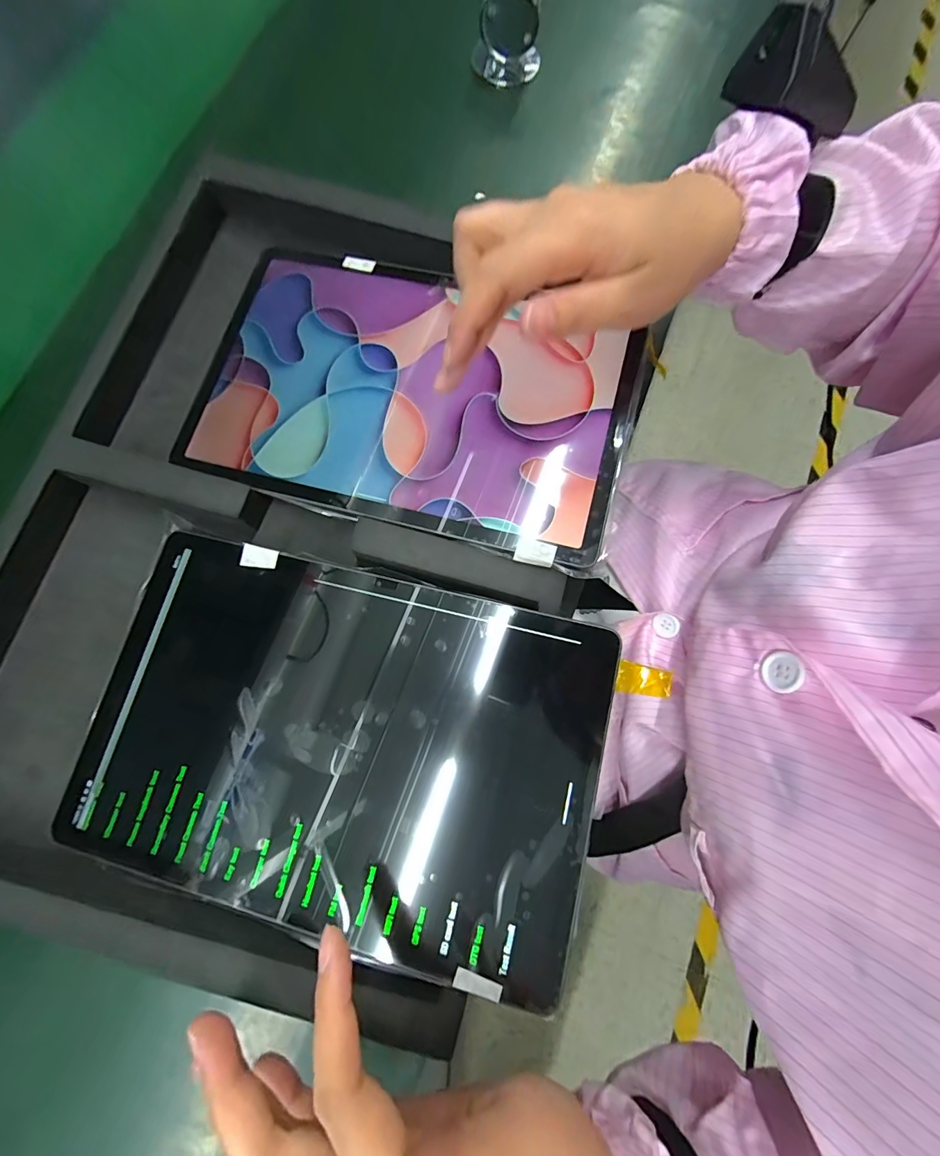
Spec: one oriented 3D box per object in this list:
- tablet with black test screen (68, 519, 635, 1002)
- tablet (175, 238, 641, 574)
[{"bbox_3d":[-0.067,0.078,0.217,0.252,0.006,0.164,13,79,8],"label":"tablet with black test screen"},{"bbox_3d":[-0.037,-0.112,0.256,0.253,0.007,0.159,16,79,7],"label":"tablet"}]

